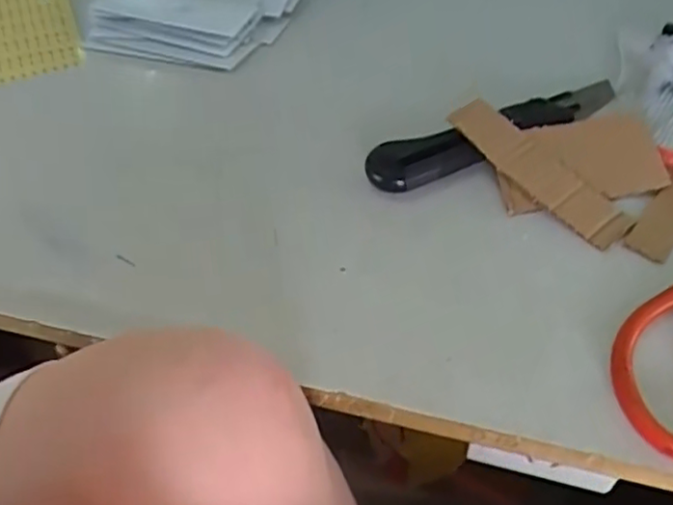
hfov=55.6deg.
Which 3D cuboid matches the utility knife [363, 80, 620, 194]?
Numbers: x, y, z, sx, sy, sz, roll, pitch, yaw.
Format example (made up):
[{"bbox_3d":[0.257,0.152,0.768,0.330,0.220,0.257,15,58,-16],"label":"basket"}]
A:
[{"bbox_3d":[0.103,-0.080,0.400,0.180,0.022,0.034,-22,49,-15],"label":"utility knife"}]

